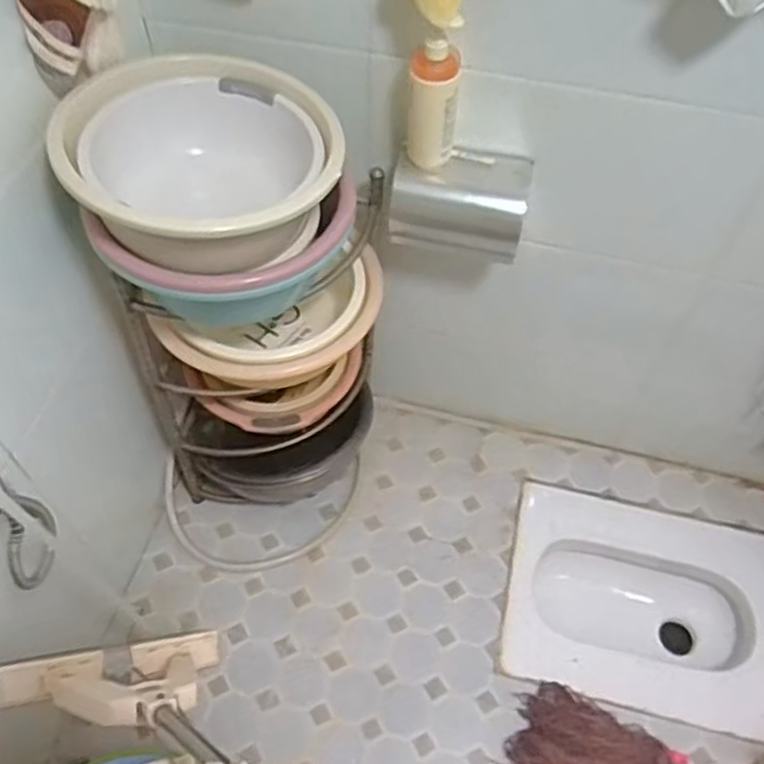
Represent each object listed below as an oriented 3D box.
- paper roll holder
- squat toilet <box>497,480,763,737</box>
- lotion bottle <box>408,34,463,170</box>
[{"bbox_3d":[0.118,-0.273,1.097,0.196,0.112,0.122,13,56,8],"label":"paper roll holder"},{"bbox_3d":[0.531,0.455,1.474,0.542,0.158,0.405,12,56,7],"label":"squat toilet"},{"bbox_3d":[0.074,-0.389,1.010,0.069,0.208,0.076,3,56,1],"label":"lotion bottle"}]

